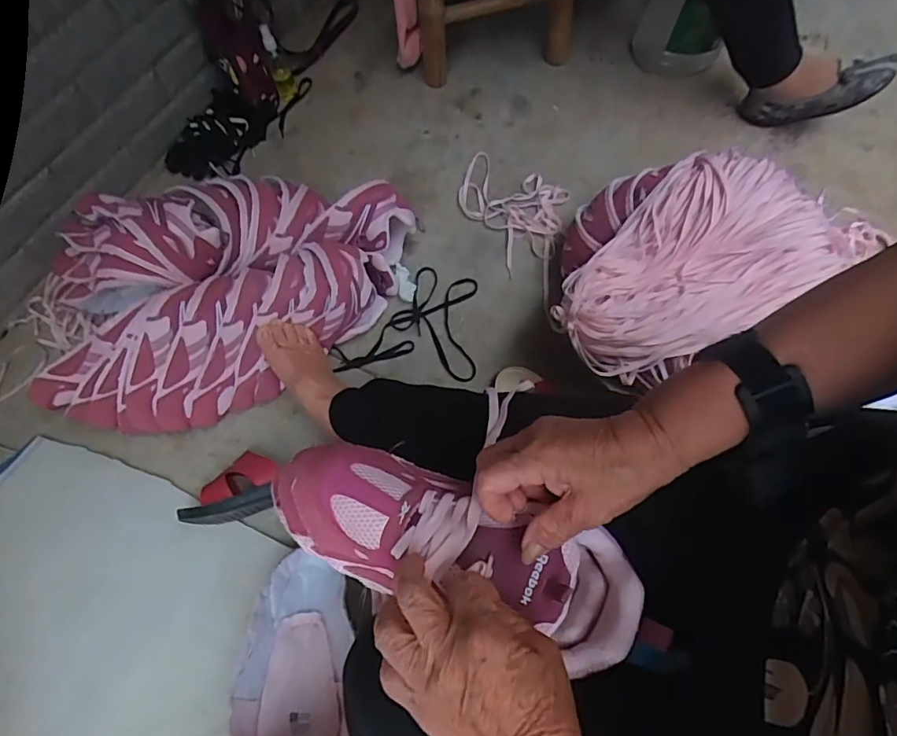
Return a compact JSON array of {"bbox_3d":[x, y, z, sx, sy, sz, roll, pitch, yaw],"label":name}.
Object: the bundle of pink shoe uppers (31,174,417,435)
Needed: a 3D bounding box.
[{"bbox_3d":[-0.342,-0.120,0.798,0.610,0.207,0.316,-22,67,-6],"label":"bundle of pink shoe uppers"}]

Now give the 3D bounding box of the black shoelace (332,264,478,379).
[{"bbox_3d":[-0.065,-0.079,0.887,0.217,0.020,0.196,4,70,1],"label":"black shoelace"}]

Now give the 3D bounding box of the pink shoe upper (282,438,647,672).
[{"bbox_3d":[-0.005,0.126,0.373,0.268,0.065,0.099,18,69,8],"label":"pink shoe upper"}]

